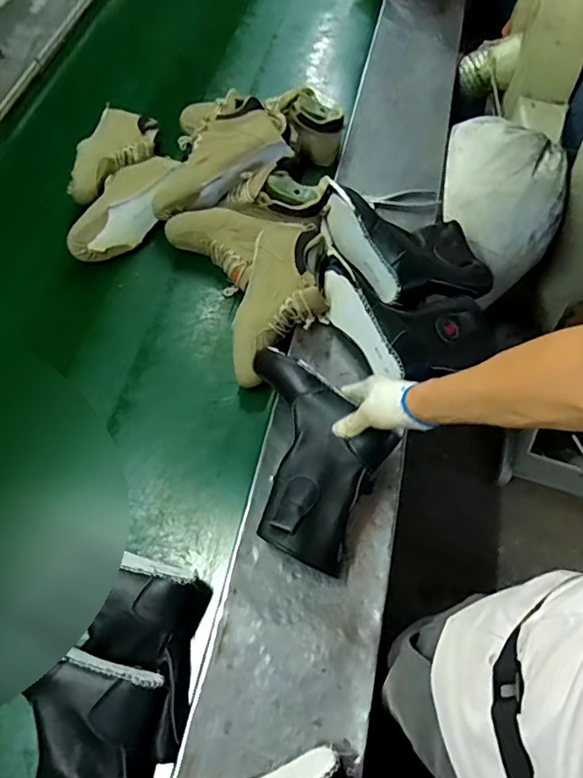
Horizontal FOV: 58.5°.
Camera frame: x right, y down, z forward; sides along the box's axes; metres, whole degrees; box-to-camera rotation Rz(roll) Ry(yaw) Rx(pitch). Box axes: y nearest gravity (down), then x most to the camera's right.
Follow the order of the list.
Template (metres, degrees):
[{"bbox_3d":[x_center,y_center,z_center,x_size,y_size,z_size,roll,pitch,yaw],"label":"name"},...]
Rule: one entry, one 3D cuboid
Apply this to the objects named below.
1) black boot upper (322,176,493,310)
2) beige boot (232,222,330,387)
[{"bbox_3d":[0.223,-0.298,0.990,0.257,0.100,0.283,-19,64,-12],"label":"black boot upper"},{"bbox_3d":[-0.015,-0.158,0.926,0.145,0.112,0.321,20,84,8],"label":"beige boot"}]

